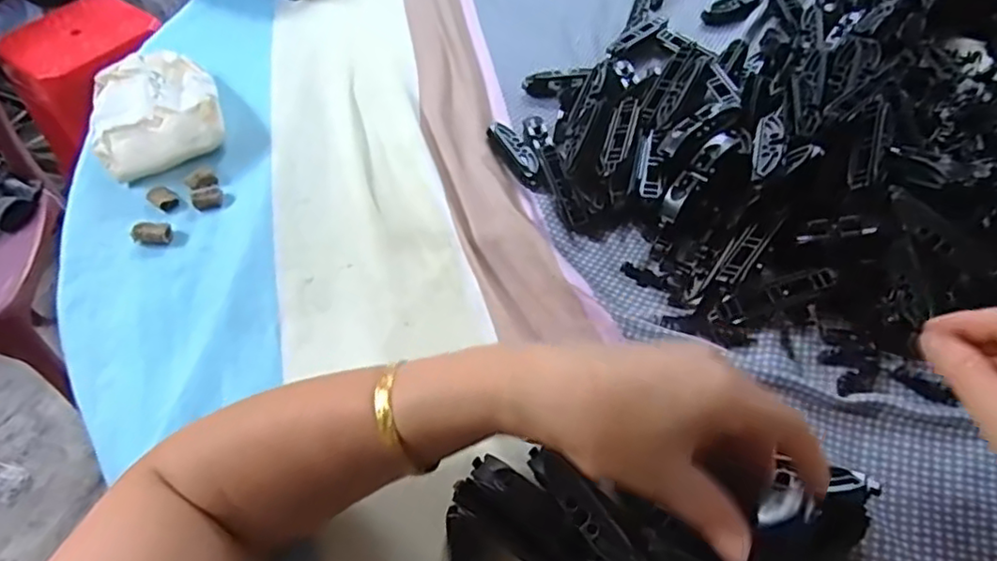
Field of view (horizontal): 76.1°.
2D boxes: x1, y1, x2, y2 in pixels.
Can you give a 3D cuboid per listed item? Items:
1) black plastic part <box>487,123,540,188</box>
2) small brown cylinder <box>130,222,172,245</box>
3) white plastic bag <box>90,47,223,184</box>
[{"bbox_3d":[0.013,-0.106,0.522,0.020,0.011,0.077,-23,54,-12],"label":"black plastic part"},{"bbox_3d":[-0.270,-0.038,0.497,0.028,0.014,0.018,-4,53,2],"label":"small brown cylinder"},{"bbox_3d":[-0.312,-0.158,0.573,0.110,0.042,0.147,-25,55,-13],"label":"white plastic bag"}]

